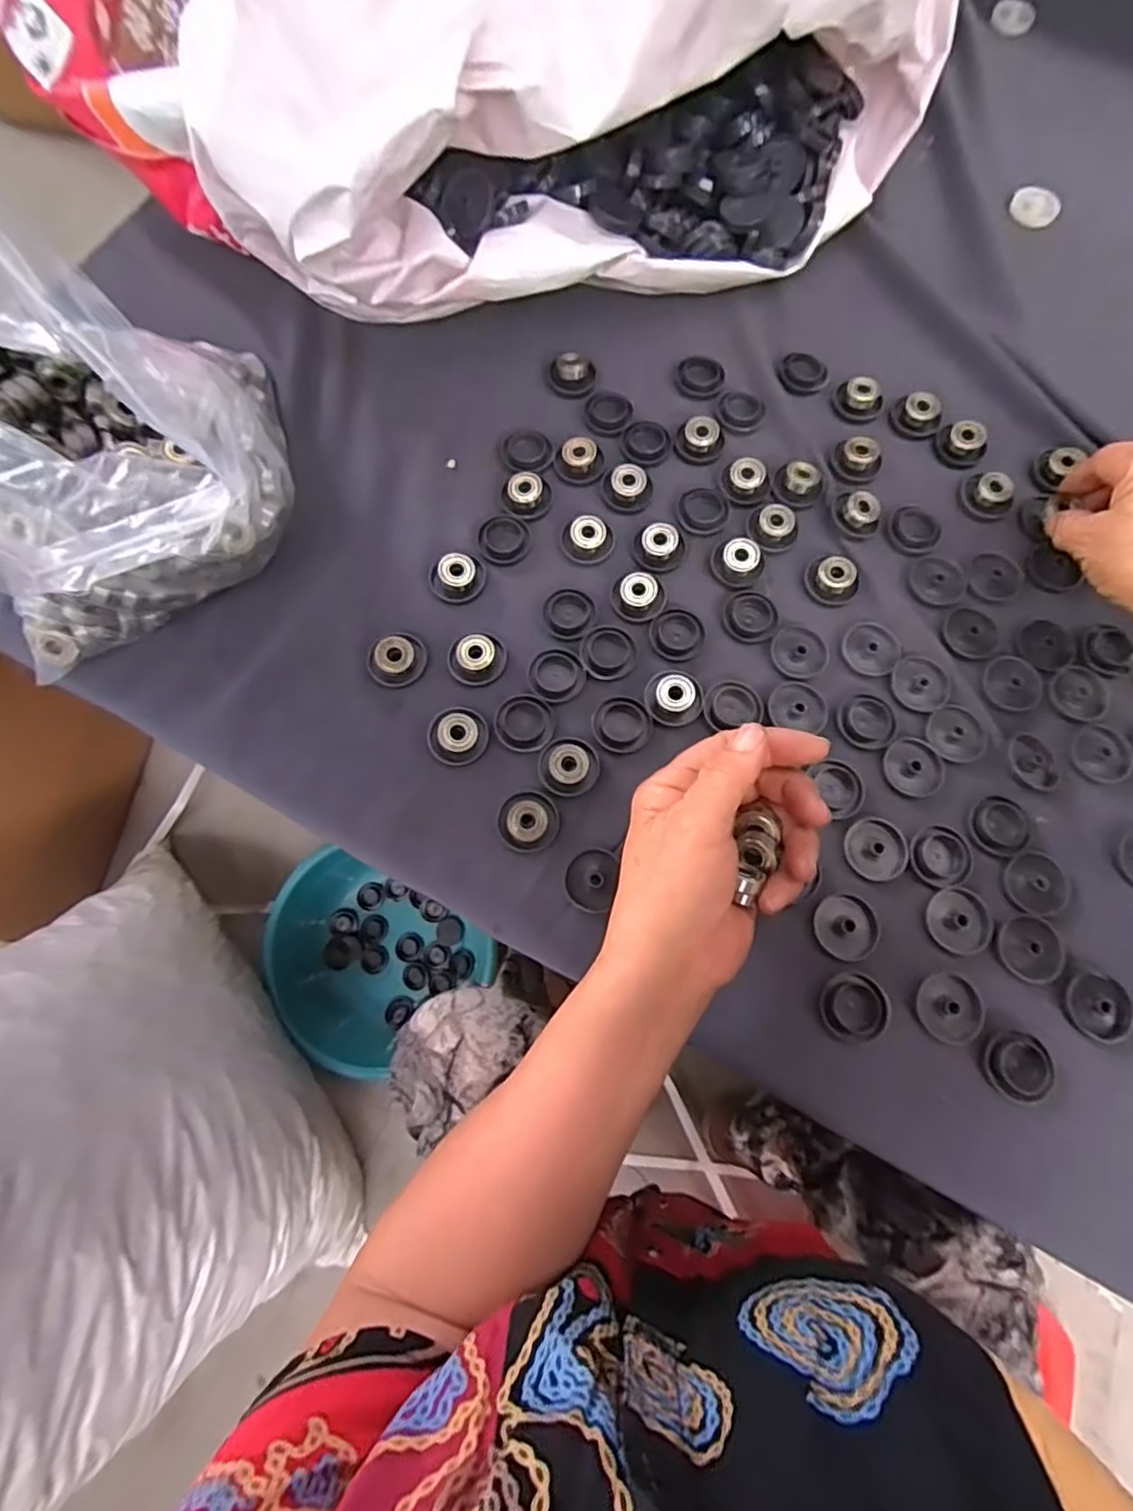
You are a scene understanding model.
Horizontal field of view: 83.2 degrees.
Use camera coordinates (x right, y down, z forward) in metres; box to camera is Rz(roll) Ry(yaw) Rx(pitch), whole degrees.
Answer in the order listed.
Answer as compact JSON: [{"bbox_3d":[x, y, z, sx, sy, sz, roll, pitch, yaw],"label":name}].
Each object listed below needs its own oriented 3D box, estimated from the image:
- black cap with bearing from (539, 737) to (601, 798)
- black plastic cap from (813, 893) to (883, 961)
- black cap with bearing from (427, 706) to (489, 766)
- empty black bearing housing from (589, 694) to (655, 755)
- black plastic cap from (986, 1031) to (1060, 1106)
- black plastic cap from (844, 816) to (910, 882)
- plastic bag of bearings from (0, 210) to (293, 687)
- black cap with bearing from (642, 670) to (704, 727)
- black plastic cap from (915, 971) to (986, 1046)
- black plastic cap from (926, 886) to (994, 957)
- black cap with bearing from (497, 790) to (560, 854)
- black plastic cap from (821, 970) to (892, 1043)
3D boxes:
[{"bbox_3d":[0.002,0.005,0.352,0.033,0.012,0.032,0,75,-1],"label":"black cap with bearing"},{"bbox_3d":[0.147,0.090,0.336,0.030,0.007,0.033,0,75,-1],"label":"black plastic cap"},{"bbox_3d":[-0.061,-0.013,0.356,0.032,0.014,0.034,0,75,-1],"label":"black cap with bearing"},{"bbox_3d":[0.032,-0.018,0.363,0.033,0.007,0.031,0,75,-1],"label":"empty black bearing housing"},{"bbox_3d":[0.225,0.154,0.316,0.034,0.004,0.031,0,75,-1],"label":"black plastic cap"},{"bbox_3d":[0.169,0.051,0.346,0.034,0.004,0.034,0,75,-1],"label":"black plastic cap"},{"bbox_3d":[-0.262,-0.138,0.302,0.225,0.174,0.146,25,76,6],"label":"plastic bag of bearings"},{"bbox_3d":[0.062,-0.034,0.366,0.033,0.012,0.033,0,75,-1],"label":"black cap with bearing"},{"bbox_3d":[0.196,0.128,0.324,0.032,0.005,0.033,0,75,-1],"label":"black plastic cap"},{"bbox_3d":[0.208,0.087,0.337,0.033,0.004,0.033,0,75,-1],"label":"black plastic cap"},{"bbox_3d":[-0.020,0.035,0.344,0.032,0.013,0.033,0,75,-1],"label":"black cap with bearing"},{"bbox_3d":[0.147,0.128,0.325,0.033,0.006,0.033,0,75,-1],"label":"black plastic cap"}]

